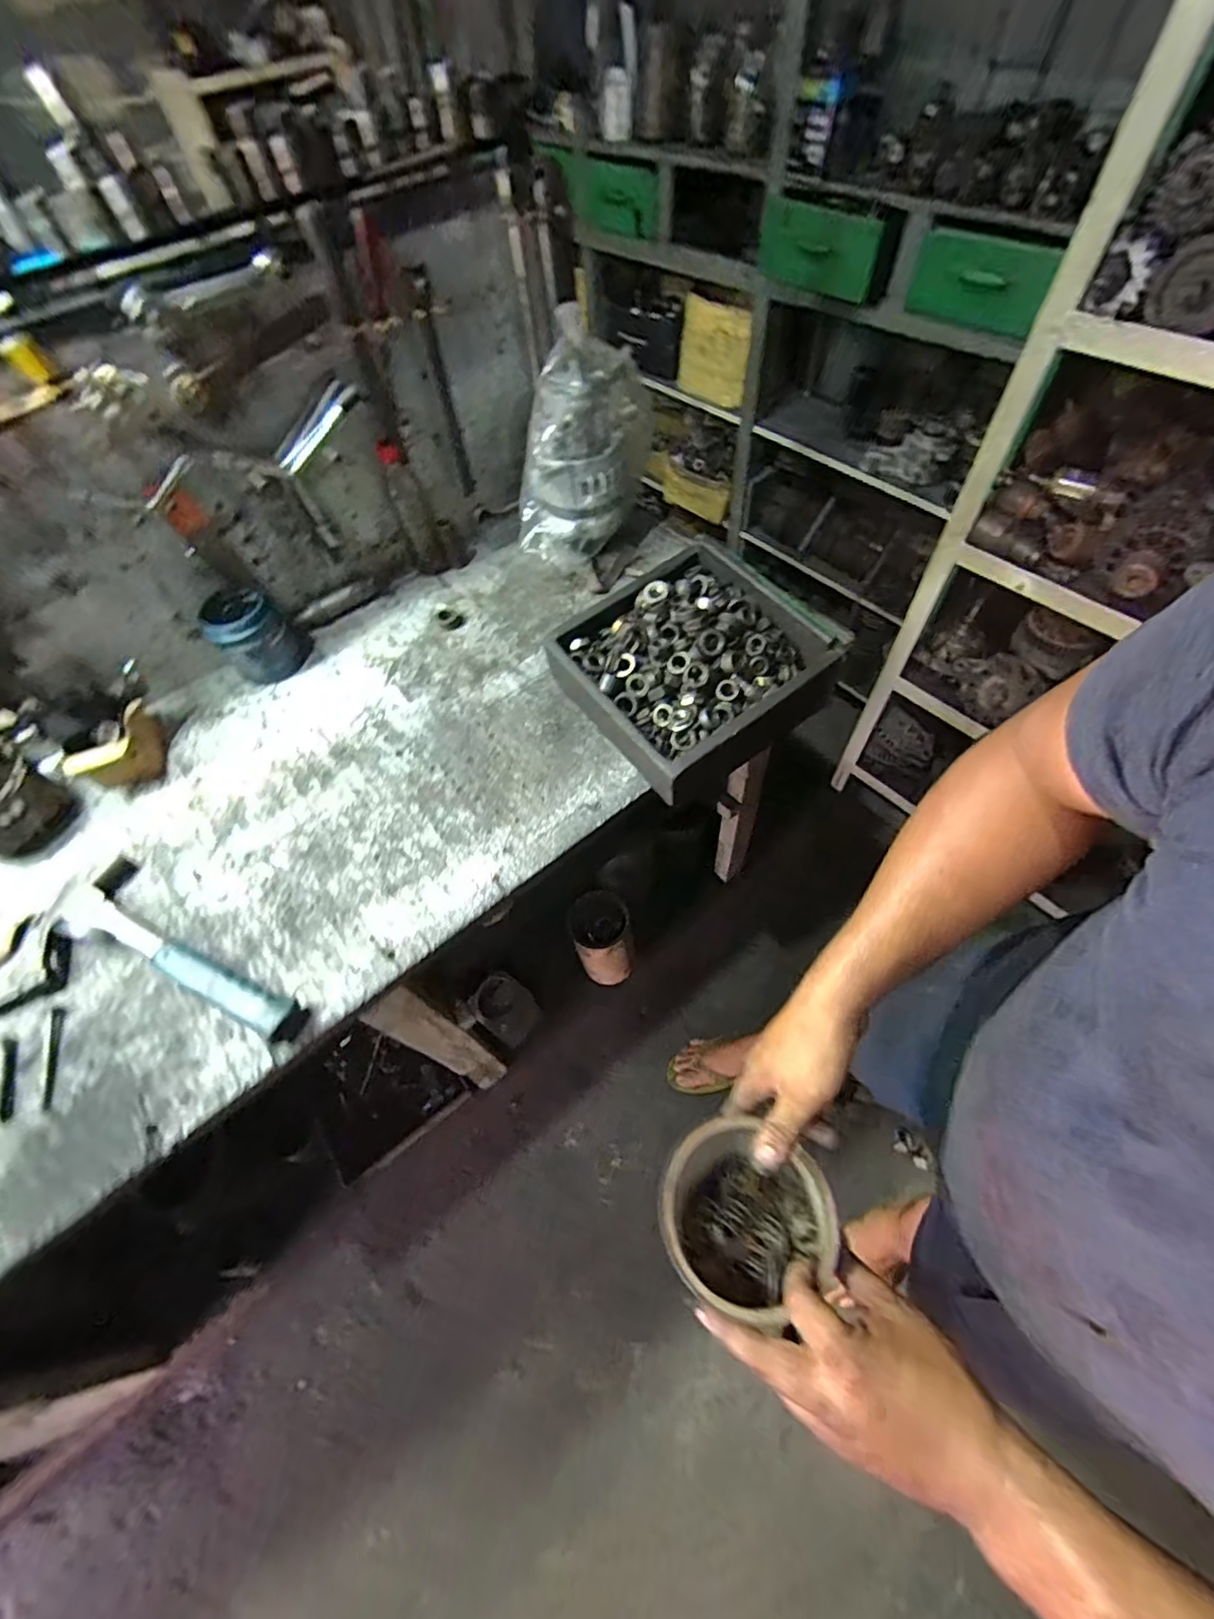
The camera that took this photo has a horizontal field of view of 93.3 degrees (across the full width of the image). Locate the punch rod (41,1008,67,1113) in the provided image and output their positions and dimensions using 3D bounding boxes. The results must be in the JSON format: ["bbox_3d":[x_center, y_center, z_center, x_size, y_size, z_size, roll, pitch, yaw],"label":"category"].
[{"bbox_3d":[-0.551,0.245,0.570,0.011,0.009,0.097,-18,58,-6],"label":"punch rod"}]

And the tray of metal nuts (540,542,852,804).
[{"bbox_3d":[0.099,-0.172,0.680,0.262,0.107,0.275,-37,62,-17],"label":"tray of metal nuts"}]

